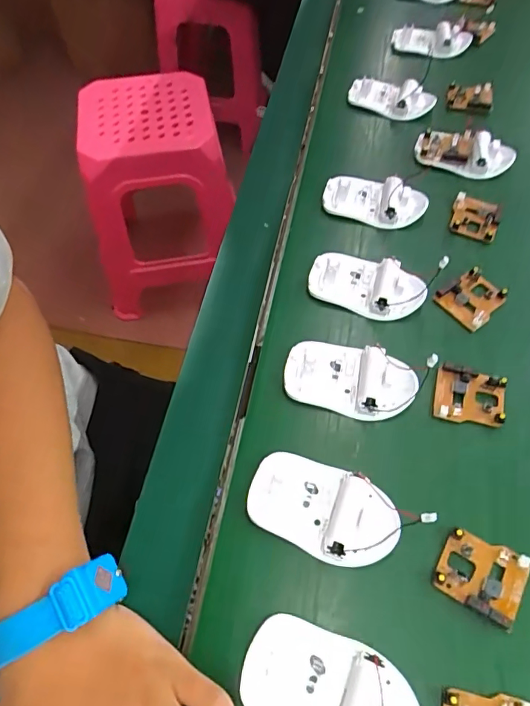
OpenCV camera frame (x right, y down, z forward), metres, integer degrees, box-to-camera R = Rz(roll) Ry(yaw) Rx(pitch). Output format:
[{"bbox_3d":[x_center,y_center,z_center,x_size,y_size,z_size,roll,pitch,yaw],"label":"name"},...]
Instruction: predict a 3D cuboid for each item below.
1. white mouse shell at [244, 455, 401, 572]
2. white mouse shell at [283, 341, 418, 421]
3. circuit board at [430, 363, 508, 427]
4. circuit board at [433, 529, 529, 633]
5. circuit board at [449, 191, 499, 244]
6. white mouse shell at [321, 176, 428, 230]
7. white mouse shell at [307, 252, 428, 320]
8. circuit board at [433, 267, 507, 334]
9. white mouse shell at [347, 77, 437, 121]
[{"bbox_3d":[0.038,0.101,0.310,0.095,0.016,0.058,22,62,15],"label":"white mouse shell"},{"bbox_3d":[0.064,0.018,0.358,0.096,0.021,0.055,15,61,10],"label":"white mouse shell"},{"bbox_3d":[0.153,0.033,0.354,0.050,0.014,0.043,14,60,10],"label":"circuit board"},{"bbox_3d":[0.134,0.136,0.291,0.050,0.008,0.044,28,64,17],"label":"circuit board"},{"bbox_3d":[0.201,-0.130,0.451,0.041,0.010,0.050,15,61,11],"label":"circuit board"},{"bbox_3d":[0.106,-0.151,0.457,0.096,0.028,0.050,18,61,12],"label":"white mouse shell"},{"bbox_3d":[0.087,-0.060,0.407,0.095,0.020,0.053,20,62,13],"label":"white mouse shell"},{"bbox_3d":[0.175,-0.047,0.402,0.048,0.014,0.044,-40,65,-20],"label":"circuit board"},{"bbox_3d":[0.145,-0.297,0.543,0.094,0.031,0.042,25,63,16],"label":"white mouse shell"}]

